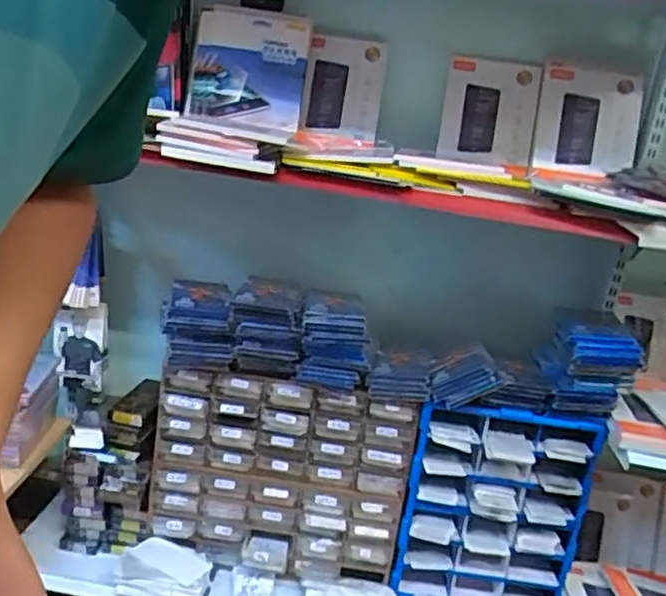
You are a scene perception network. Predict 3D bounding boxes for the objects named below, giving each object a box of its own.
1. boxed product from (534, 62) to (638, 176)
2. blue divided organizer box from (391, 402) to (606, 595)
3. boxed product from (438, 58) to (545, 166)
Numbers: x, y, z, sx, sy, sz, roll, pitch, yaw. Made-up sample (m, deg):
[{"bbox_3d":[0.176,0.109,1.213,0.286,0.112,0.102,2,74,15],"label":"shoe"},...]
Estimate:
[{"bbox_3d":[0.563,-0.389,1.489,0.219,0.245,0.045,8,-7,-1],"label":"boxed product"},{"bbox_3d":[0.337,0.444,1.423,0.370,0.425,0.087,10,16,3],"label":"blue divided organizer box"},{"bbox_3d":[0.343,-0.405,1.492,0.198,0.241,0.054,8,-4,10],"label":"boxed product"}]

